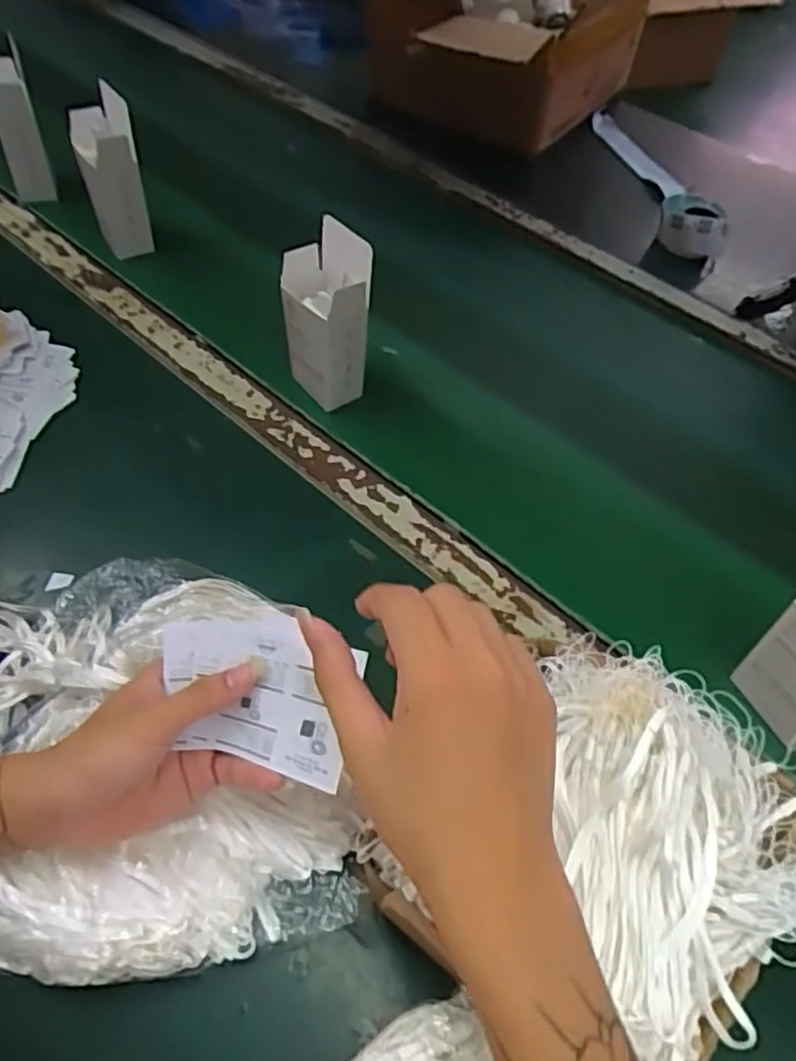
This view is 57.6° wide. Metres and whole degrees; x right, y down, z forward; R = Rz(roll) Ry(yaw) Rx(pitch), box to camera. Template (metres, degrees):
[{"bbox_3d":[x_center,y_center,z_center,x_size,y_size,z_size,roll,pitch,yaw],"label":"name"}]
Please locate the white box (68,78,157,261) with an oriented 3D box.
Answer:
[{"bbox_3d":[-0.285,-0.350,0.727,0.053,0.142,0.062,-15,55,-15],"label":"white box"}]

